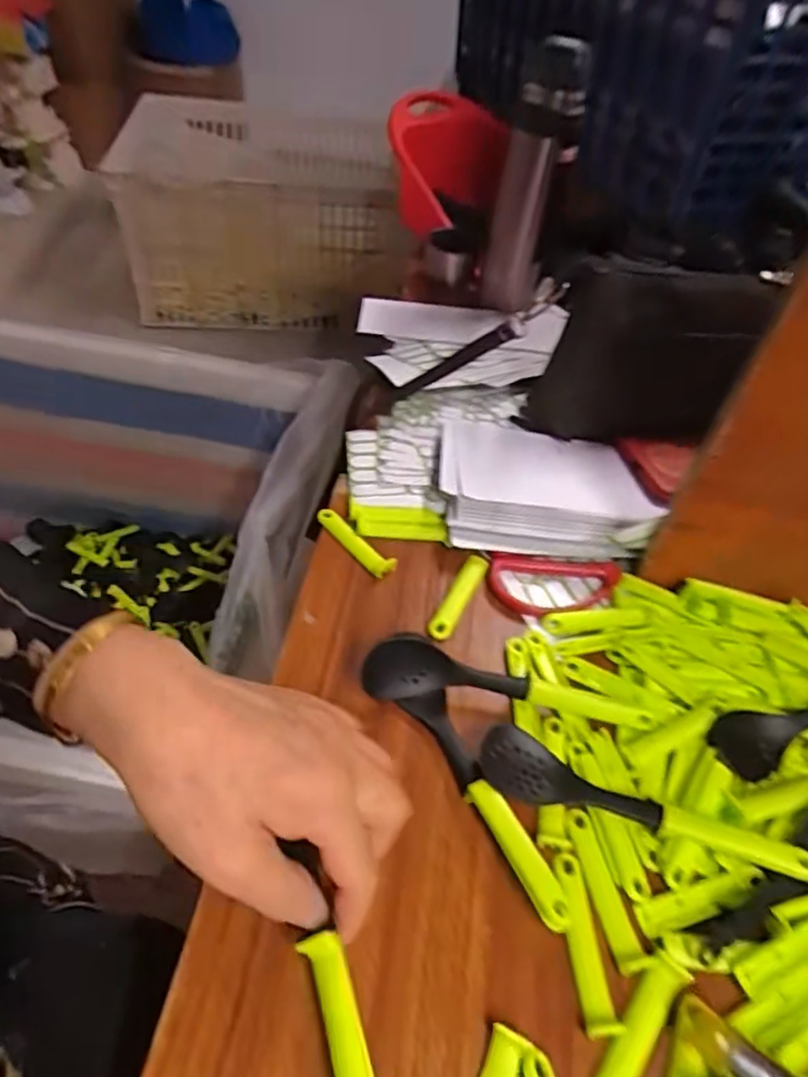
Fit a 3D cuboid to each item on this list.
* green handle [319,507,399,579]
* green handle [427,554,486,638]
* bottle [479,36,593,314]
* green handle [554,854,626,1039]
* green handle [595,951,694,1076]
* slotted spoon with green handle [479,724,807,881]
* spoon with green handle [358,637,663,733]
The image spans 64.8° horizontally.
[{"bbox_3d":[-0.036,0.003,0.465,0.015,0.011,0.075,-34,58,-29],"label":"green handle"},{"bbox_3d":[0.038,0.041,0.444,0.015,0.012,0.075,22,50,15],"label":"green handle"},{"bbox_3d":[0.129,-0.356,0.655,0.071,0.239,0.057,13,49,8],"label":"bottle"},{"bbox_3d":[0.087,0.194,0.309,0.016,0.007,0.075,-2,48,-6],"label":"green handle"},{"bbox_3d":[0.105,0.224,0.285,0.016,0.007,0.075,34,54,24],"label":"green handle"},{"bbox_3d":[0.128,0.143,0.350,0.173,0.013,0.039,12,49,7],"label":"slotted spoon with green handle"},{"bbox_3d":[0.062,0.085,0.379,0.170,0.039,0.029,4,48,0],"label":"spoon with green handle"}]

